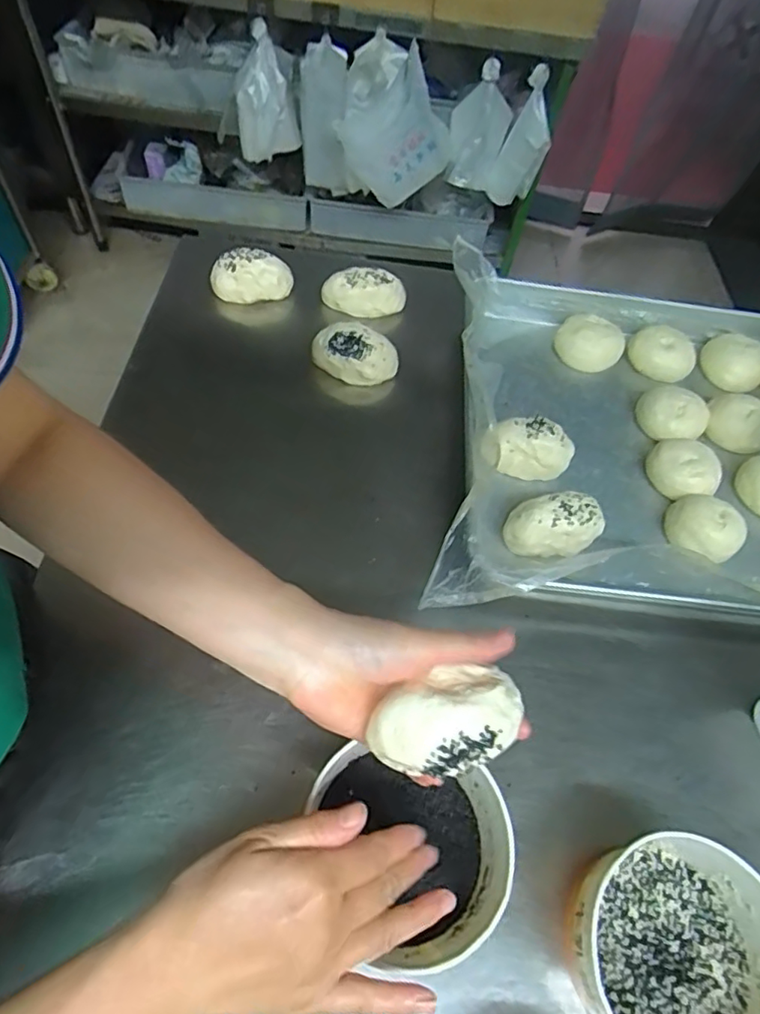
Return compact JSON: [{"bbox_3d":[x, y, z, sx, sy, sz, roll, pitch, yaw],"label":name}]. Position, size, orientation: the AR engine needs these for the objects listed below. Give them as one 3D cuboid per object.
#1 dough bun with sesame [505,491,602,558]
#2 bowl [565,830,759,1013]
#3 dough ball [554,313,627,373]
[{"bbox_3d":[0.160,0.015,0.528,0.086,0.038,0.054,-3,58,-8],"label":"dough bun with sesame"},{"bbox_3d":[0.192,0.285,0.357,0.130,0.062,0.127,3,58,-5],"label":"bowl"},{"bbox_3d":[0.248,-0.195,0.676,0.064,0.038,0.067,3,58,-5],"label":"dough ball"}]

